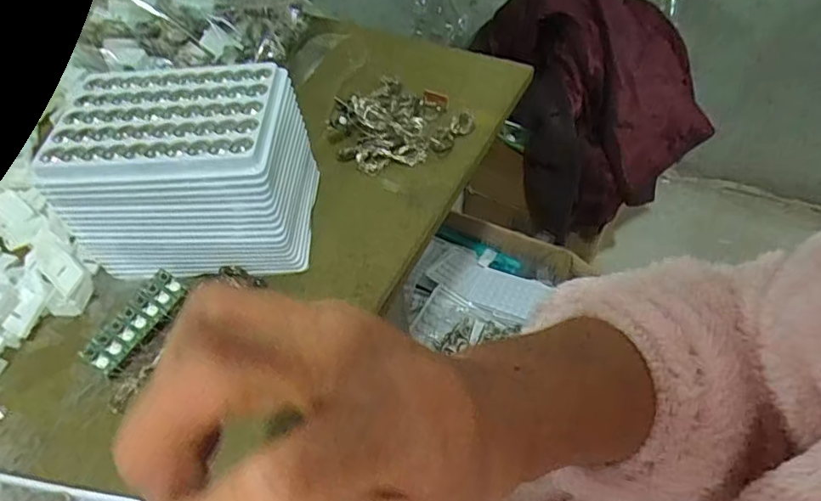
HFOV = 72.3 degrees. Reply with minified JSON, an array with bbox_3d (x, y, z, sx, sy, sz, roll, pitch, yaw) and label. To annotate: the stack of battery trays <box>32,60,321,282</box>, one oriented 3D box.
[{"bbox_3d":[-0.134,-0.048,0.353,0.130,0.092,0.090,-2,51,3],"label":"stack of battery trays"}]

